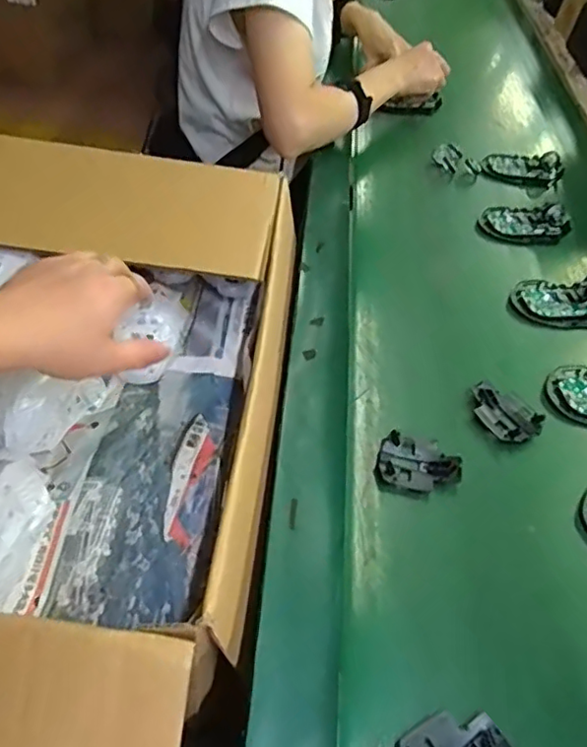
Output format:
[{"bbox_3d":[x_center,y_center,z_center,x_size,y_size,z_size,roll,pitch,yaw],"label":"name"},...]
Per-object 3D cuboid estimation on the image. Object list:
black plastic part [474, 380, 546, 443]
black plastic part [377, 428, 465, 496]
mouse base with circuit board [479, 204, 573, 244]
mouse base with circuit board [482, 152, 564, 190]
[{"bbox_3d":[0.187,0.034,0.526,0.048,0.012,0.063,-21,52,-22],"label":"black plastic part"},{"bbox_3d":[0.101,0.075,0.478,0.064,0.017,0.045,10,48,5],"label":"black plastic part"},{"bbox_3d":[0.292,-0.190,0.742,0.110,0.028,0.057,-3,48,-7],"label":"mouse base with circuit board"},{"bbox_3d":[0.325,-0.293,0.838,0.109,0.027,0.054,10,48,5],"label":"mouse base with circuit board"}]

